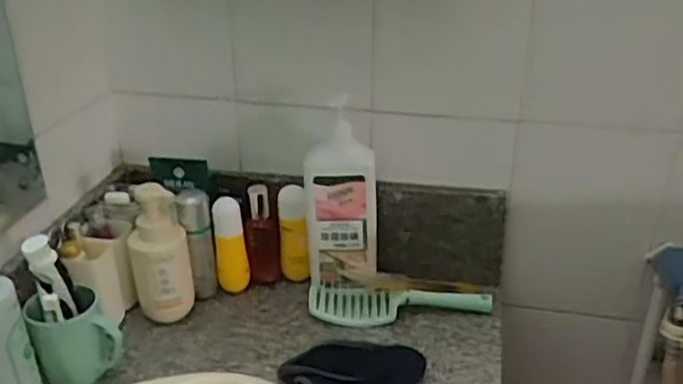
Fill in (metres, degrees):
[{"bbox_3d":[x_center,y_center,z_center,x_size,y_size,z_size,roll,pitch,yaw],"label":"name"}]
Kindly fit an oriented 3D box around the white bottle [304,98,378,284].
[{"bbox_3d":[0.000,0.015,0.975,0.100,0.242,0.058,-1,27,-1],"label":"white bottle"}]

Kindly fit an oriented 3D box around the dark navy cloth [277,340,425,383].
[{"bbox_3d":[0.012,0.218,0.843,0.179,0.054,0.077,-2,29,-1],"label":"dark navy cloth"}]

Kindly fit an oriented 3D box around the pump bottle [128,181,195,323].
[{"bbox_3d":[-0.254,0.084,0.957,0.078,0.207,0.095,-10,29,-19],"label":"pump bottle"}]

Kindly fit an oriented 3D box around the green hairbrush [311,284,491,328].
[{"bbox_3d":[0.083,0.162,0.974,0.260,0.035,0.066,1,29,4],"label":"green hairbrush"}]

